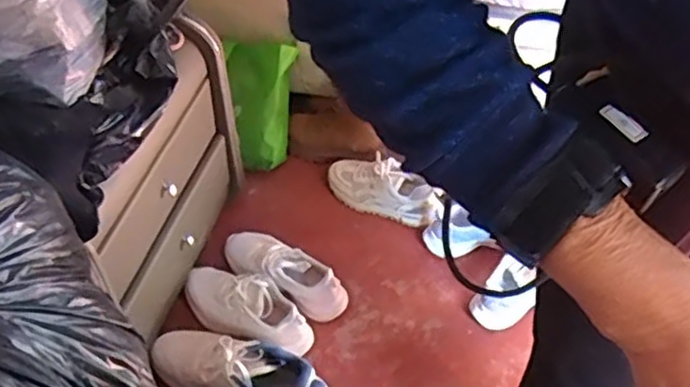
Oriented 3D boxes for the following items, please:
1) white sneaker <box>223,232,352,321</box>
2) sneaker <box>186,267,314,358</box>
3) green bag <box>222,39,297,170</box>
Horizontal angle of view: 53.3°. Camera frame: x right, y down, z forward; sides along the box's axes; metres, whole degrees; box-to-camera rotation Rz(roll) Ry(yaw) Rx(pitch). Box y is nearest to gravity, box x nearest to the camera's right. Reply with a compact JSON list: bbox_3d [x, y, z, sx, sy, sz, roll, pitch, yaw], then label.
[{"bbox_3d":[-0.112,0.142,1.275,0.252,0.089,0.106,26,55,23],"label":"white sneaker"},{"bbox_3d":[-0.177,0.208,1.213,0.245,0.091,0.116,28,56,24],"label":"sneaker"},{"bbox_3d":[-0.167,-0.186,1.437,0.140,0.071,0.265,-4,89,-1],"label":"green bag"}]

